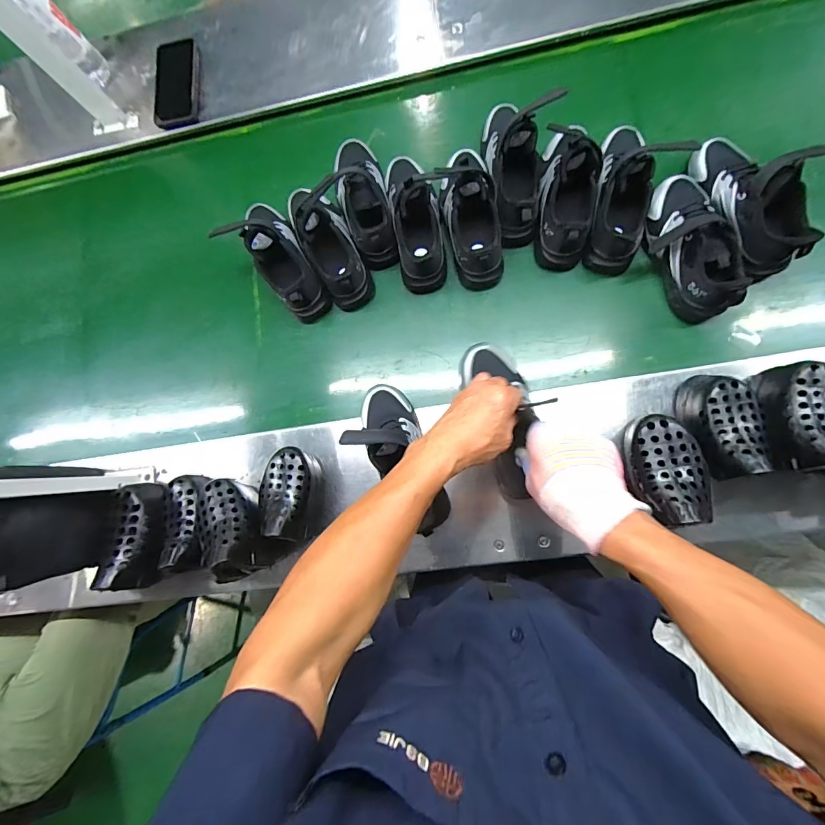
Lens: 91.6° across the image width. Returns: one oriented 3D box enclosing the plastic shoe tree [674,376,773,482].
[{"bbox_3d":[0.385,0.013,0.499,0.072,0.095,0.126,-16,81,5],"label":"plastic shoe tree"}]

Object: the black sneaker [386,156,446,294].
[{"bbox_3d":[0.004,-0.303,0.607,0.081,0.126,0.204,-9,82,6],"label":"black sneaker"}]

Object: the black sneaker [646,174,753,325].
[{"bbox_3d":[0.390,-0.235,0.573,0.097,0.089,0.206,-13,81,6],"label":"black sneaker"}]

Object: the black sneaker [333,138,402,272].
[{"bbox_3d":[-0.075,-0.342,0.643,0.082,0.086,0.207,-20,81,5],"label":"black sneaker"}]

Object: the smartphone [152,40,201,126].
[{"bbox_3d":[-0.421,-0.588,0.719,0.080,0.010,0.147,6,95,-2],"label":"smartphone"}]

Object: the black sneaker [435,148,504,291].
[{"bbox_3d":[0.087,-0.309,0.598,0.084,0.129,0.206,-10,82,7],"label":"black sneaker"}]

